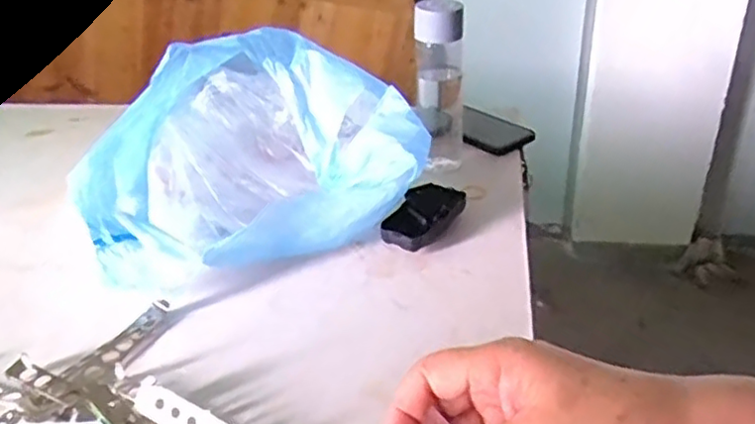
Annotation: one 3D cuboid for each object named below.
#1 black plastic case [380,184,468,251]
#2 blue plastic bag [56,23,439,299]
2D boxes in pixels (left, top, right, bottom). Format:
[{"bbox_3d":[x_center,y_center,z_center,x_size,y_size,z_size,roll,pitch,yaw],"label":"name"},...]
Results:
[{"bbox_3d":[0.051,0.004,0.705,0.050,0.036,0.108,21,38,34],"label":"black plastic case"},{"bbox_3d":[-0.139,-0.069,0.684,0.317,0.182,0.267,-11,32,-14],"label":"blue plastic bag"}]

